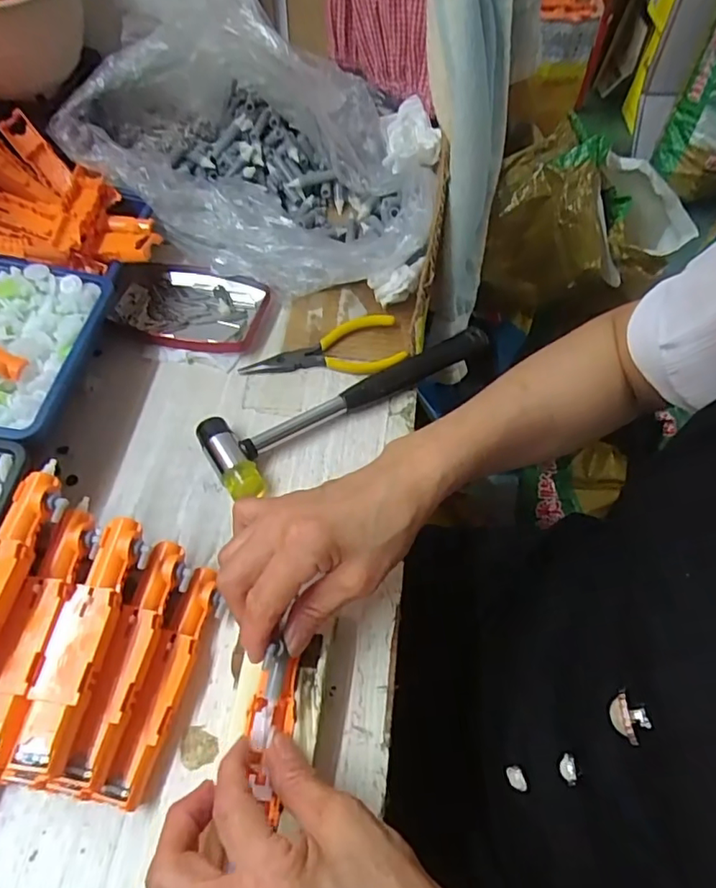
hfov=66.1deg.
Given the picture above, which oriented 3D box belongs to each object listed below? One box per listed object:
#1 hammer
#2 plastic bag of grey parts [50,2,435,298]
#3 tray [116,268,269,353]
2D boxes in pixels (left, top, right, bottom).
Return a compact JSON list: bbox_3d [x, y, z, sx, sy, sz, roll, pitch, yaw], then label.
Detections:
[{"bbox_3d":[-0.005,-0.042,0.408,0.230,0.021,0.063,-33,64,-22],"label":"hammer"},{"bbox_3d":[-0.072,-0.258,0.465,0.311,0.146,0.216,24,59,12],"label":"plastic bag of grey parts"},{"bbox_3d":[-0.139,-0.110,0.448,0.116,0.015,0.081,10,57,4],"label":"tray"}]

